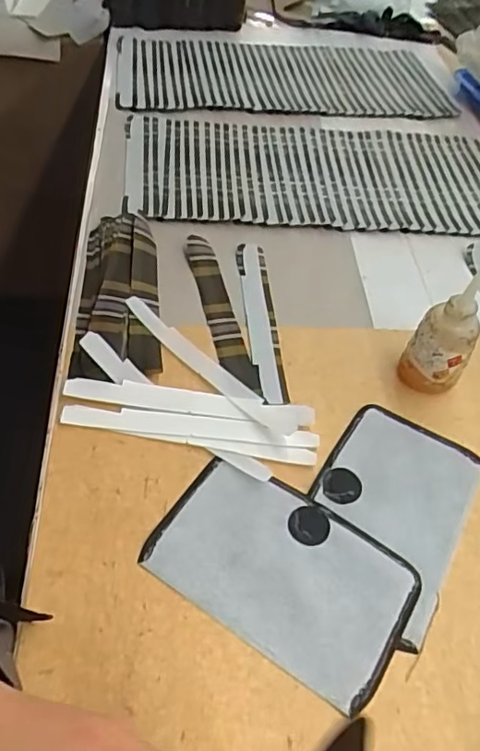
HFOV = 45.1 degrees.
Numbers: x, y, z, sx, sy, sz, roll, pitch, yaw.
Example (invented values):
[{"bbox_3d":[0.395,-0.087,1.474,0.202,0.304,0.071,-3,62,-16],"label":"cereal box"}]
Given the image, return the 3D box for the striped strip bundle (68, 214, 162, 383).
[{"bbox_3d":[-0.145,-0.098,0.689,0.093,0.029,0.257,-2,52,-7],"label":"striped strip bundle"}]

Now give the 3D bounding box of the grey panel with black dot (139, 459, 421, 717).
[{"bbox_3d":[0.038,0.170,0.515,0.221,0.004,0.138,29,55,17],"label":"grey panel with black dot"}]

